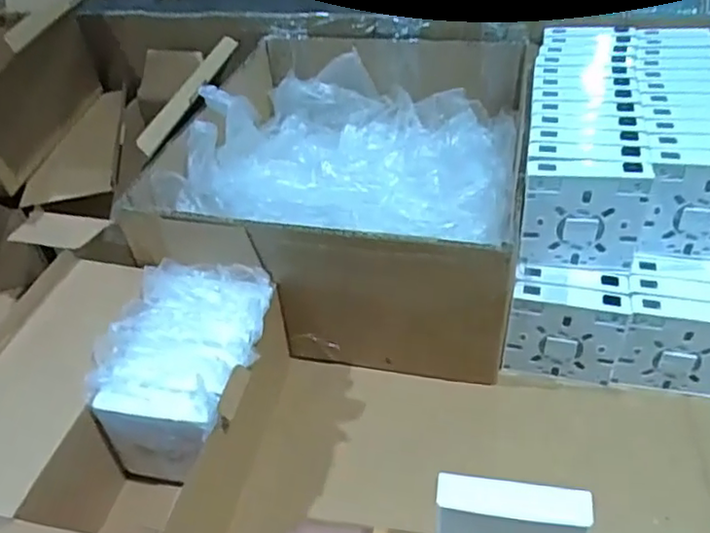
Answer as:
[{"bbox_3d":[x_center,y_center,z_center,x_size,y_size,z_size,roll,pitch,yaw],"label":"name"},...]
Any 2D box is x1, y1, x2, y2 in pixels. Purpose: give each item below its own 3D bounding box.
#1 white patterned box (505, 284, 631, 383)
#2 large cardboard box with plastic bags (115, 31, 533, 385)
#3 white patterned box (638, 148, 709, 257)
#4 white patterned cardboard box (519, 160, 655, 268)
[{"bbox_3d":[0.167,0.054,0.500,0.085,0.083,0.024,5,43,11],"label":"white patterned box"},{"bbox_3d":[0.000,-0.083,0.606,0.298,0.143,0.322,6,43,12],"label":"large cardboard box with plastic bags"},{"bbox_3d":[0.264,-0.045,0.474,0.086,0.090,0.024,4,43,10],"label":"white patterned box"},{"bbox_3d":[0.171,-0.037,0.474,0.084,0.089,0.022,3,43,9],"label":"white patterned cardboard box"}]

